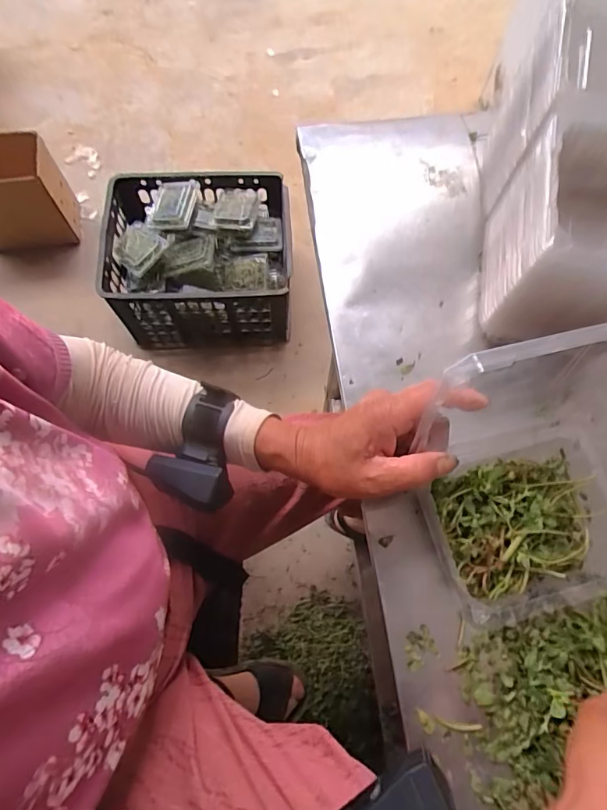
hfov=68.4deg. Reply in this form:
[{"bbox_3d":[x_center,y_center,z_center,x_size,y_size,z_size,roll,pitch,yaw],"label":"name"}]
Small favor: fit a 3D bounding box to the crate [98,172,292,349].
[{"bbox_3d":[-0.281,-0.400,1.252,0.485,0.272,0.395,-1,71,-1],"label":"crate"}]

